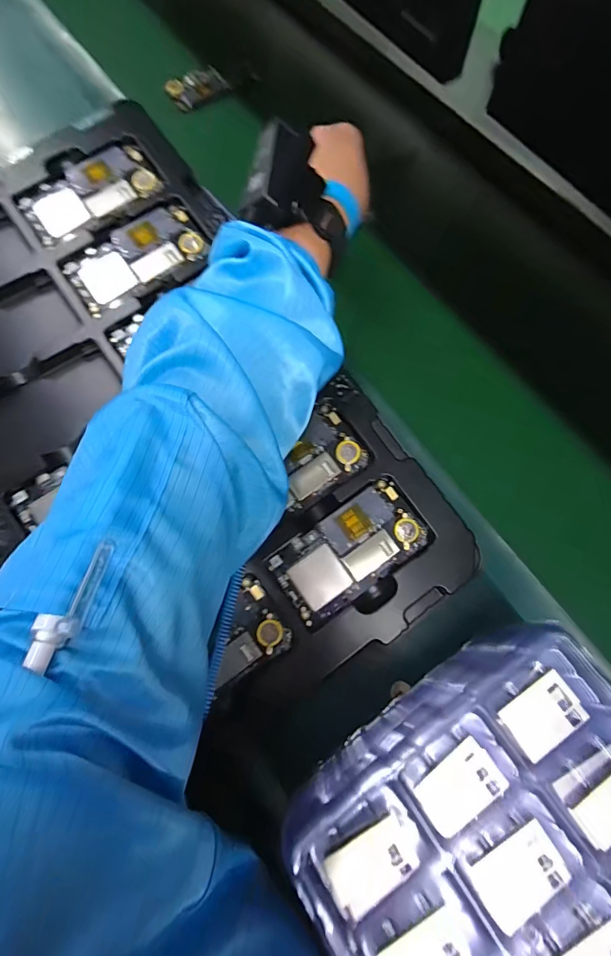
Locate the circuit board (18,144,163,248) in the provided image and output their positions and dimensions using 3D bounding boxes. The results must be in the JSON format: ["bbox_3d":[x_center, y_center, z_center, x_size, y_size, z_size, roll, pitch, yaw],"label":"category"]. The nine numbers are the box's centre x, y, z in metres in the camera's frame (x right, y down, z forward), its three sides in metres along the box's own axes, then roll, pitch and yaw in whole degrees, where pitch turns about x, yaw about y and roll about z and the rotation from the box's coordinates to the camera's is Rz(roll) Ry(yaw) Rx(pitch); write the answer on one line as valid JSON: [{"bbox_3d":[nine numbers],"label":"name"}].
[{"bbox_3d":[-0.207,-0.273,0.401,0.125,0.018,0.069,-35,75,-10],"label":"circuit board"}]

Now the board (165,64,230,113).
[{"bbox_3d":[-0.154,-0.551,0.585,0.079,0.013,0.056,-37,75,-11],"label":"board"}]

